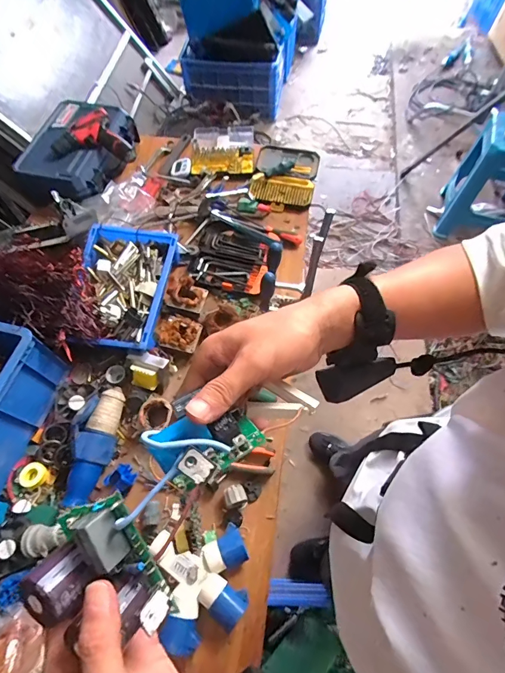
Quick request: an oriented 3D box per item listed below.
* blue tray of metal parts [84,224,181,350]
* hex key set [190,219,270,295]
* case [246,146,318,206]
[{"bbox_3d":[-0.309,-0.121,0.892,0.212,0.075,0.325,7,63,6],"label":"blue tray of metal parts"},{"bbox_3d":[-0.053,-0.209,0.986,0.198,0.025,0.190,15,64,10],"label":"hex key set"},{"bbox_3d":[0.096,-0.485,1.134,0.187,0.045,0.252,10,64,8],"label":"case"}]

